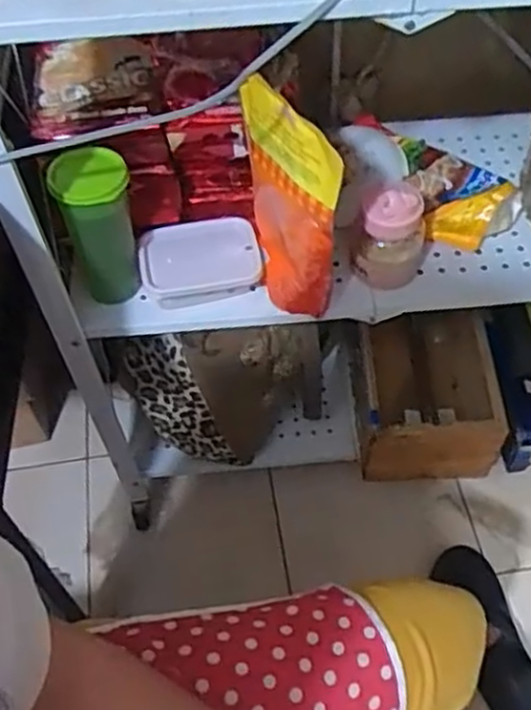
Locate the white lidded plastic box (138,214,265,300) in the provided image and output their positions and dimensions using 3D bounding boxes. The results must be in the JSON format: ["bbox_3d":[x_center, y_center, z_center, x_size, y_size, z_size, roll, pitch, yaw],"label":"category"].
[{"bbox_3d":[-0.074,-0.112,0.840,0.133,0.034,0.087,-8,55,-3],"label":"white lidded plastic box"}]

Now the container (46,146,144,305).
[{"bbox_3d":[-0.173,-0.132,0.795,0.071,0.167,0.077,-1,55,2],"label":"container"}]

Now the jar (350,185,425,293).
[{"bbox_3d":[0.138,-0.134,0.817,0.072,0.106,0.070,-1,55,2],"label":"jar"}]

